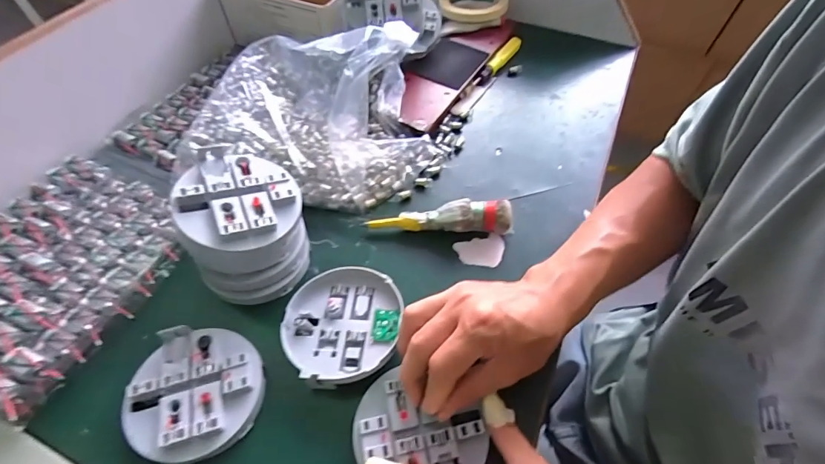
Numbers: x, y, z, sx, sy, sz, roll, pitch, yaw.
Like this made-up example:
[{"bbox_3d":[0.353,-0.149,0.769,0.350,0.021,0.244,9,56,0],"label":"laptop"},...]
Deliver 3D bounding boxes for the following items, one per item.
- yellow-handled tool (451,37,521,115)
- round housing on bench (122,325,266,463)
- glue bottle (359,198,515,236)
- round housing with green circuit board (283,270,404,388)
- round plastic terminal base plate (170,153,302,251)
[{"bbox_3d":[0.110,-0.228,0.598,0.020,0.020,0.185,29,59,18],"label":"yellow-handled tool"},{"bbox_3d":[-0.176,0.130,0.339,0.100,0.023,0.100,1,54,-1],"label":"round housing on bench"},{"bbox_3d":[0.026,-0.015,0.436,0.150,0.037,0.029,0,54,-1],"label":"glue bottle"},{"bbox_3d":[-0.063,0.084,0.372,0.104,0.030,0.110,1,54,-1],"label":"round housing with green circuit board"},{"bbox_3d":[-0.151,-0.028,0.360,0.090,0.031,0.098,1,56,-2],"label":"round plastic terminal base plate"}]

